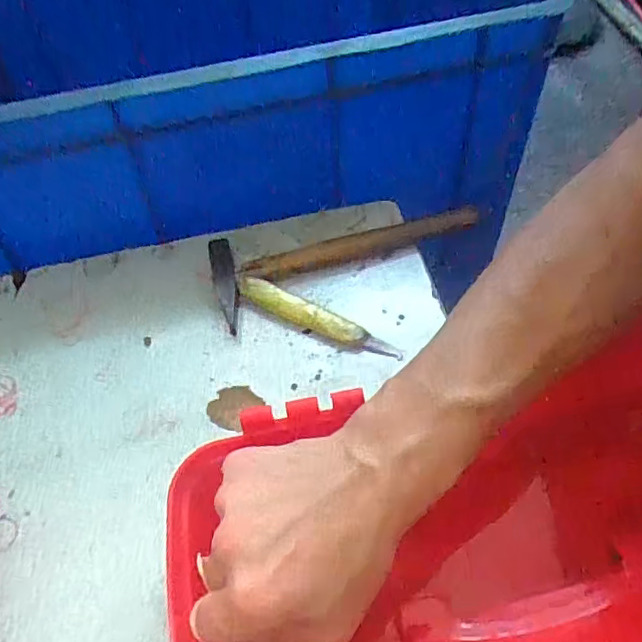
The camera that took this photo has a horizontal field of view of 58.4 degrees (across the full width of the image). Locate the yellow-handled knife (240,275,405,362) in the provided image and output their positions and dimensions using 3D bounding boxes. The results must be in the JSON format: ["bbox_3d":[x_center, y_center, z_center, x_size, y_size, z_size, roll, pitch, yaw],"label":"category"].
[{"bbox_3d":[-0.004,-0.002,0.441,0.137,0.014,0.021,23,58,21],"label":"yellow-handled knife"}]

